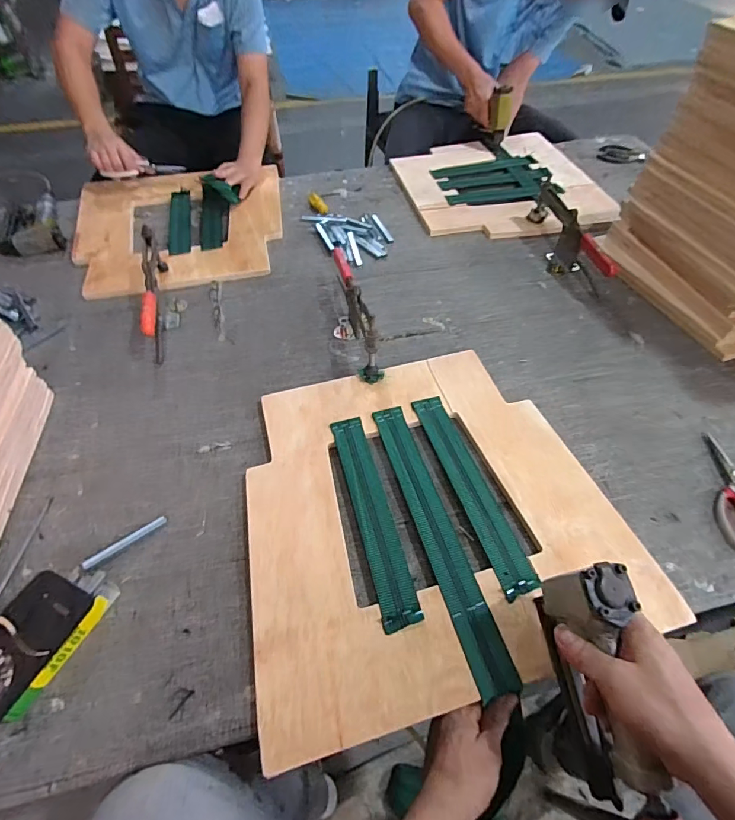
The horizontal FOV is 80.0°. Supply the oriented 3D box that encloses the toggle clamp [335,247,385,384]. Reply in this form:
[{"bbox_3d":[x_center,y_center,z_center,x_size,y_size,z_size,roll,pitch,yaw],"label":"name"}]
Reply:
[{"bbox_3d":[-0.024,-0.180,0.767,0.035,0.094,0.280,-11,54,-8],"label":"toggle clamp"}]

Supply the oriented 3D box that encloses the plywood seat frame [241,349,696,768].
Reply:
[{"bbox_3d":[0.078,0.117,0.590,0.473,0.015,0.458,-13,54,-9],"label":"plywood seat frame"}]

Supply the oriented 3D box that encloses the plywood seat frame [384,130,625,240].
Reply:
[{"bbox_3d":[0.336,-0.597,1.138,0.479,0.017,0.480,-9,54,-6],"label":"plywood seat frame"}]

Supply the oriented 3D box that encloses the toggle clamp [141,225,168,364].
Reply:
[{"bbox_3d":[-0.394,-0.224,0.805,0.025,0.107,0.273,-12,54,-8],"label":"toggle clamp"}]

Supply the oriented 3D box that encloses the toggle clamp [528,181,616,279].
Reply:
[{"bbox_3d":[0.409,-0.360,0.905,0.047,0.089,0.300,-10,54,-6],"label":"toggle clamp"}]

